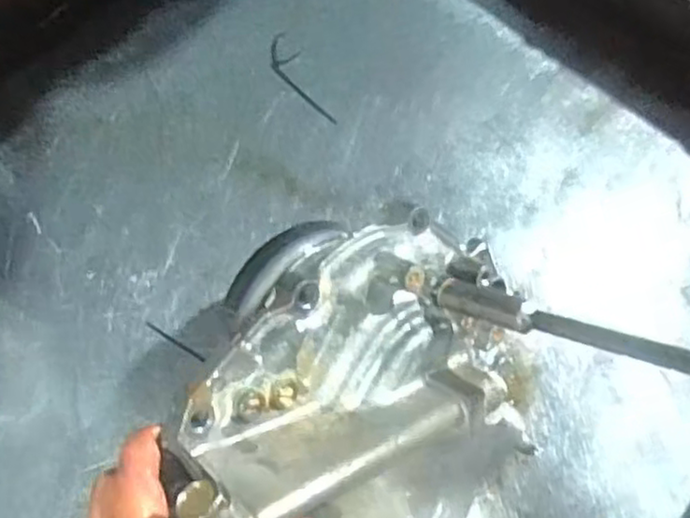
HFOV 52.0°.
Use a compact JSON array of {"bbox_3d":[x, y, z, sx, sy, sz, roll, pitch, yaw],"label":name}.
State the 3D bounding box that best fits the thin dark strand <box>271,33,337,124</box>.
[{"bbox_3d":[-0.041,-0.154,0.610,0.027,0.005,0.100,-23,69,-11],"label":"thin dark strand"}]

